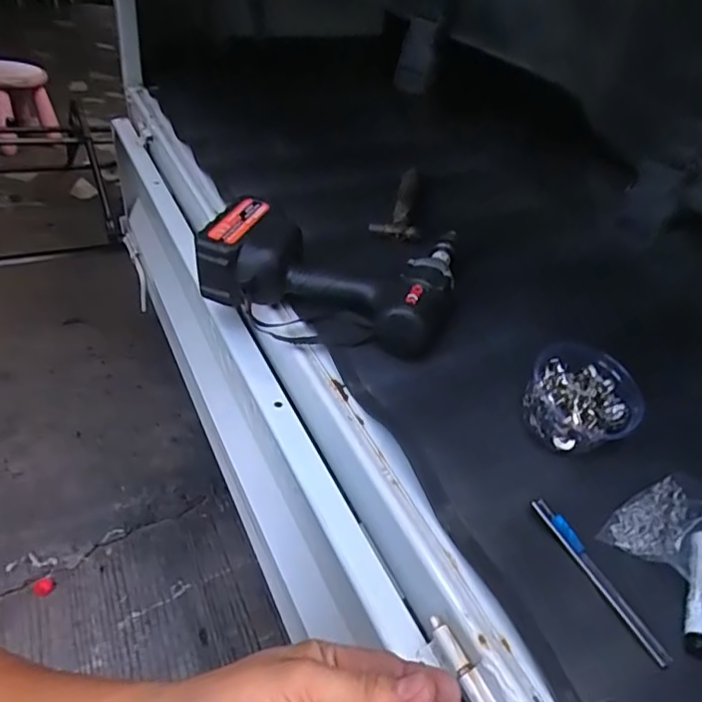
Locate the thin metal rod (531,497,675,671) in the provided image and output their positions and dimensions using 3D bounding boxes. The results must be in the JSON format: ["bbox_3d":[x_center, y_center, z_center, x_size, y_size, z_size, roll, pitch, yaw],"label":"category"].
[{"bbox_3d":[0.172,0.158,0.397,0.013,0.007,0.125,-20,59,-28],"label":"thin metal rod"}]

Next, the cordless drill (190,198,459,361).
[{"bbox_3d":[-0.023,-0.079,0.582,0.256,0.084,0.150,10,37,-2],"label":"cordless drill"}]

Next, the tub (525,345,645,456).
[{"bbox_3d":[0.195,0.046,0.485,0.075,0.065,0.081,8,37,-6],"label":"tub"}]

